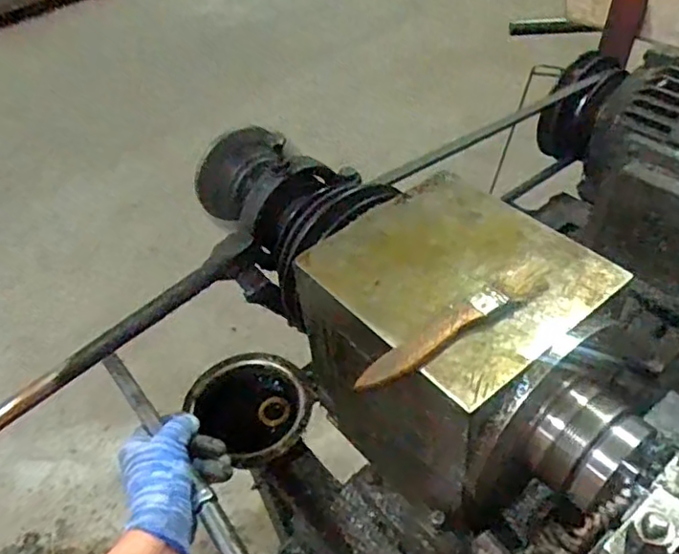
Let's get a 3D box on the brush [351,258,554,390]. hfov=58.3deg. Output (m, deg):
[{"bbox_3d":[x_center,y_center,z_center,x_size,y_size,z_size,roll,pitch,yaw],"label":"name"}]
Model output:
[{"bbox_3d":[0.070,0.027,0.376,0.144,0.014,0.024,-27,46,-20],"label":"brush"}]

